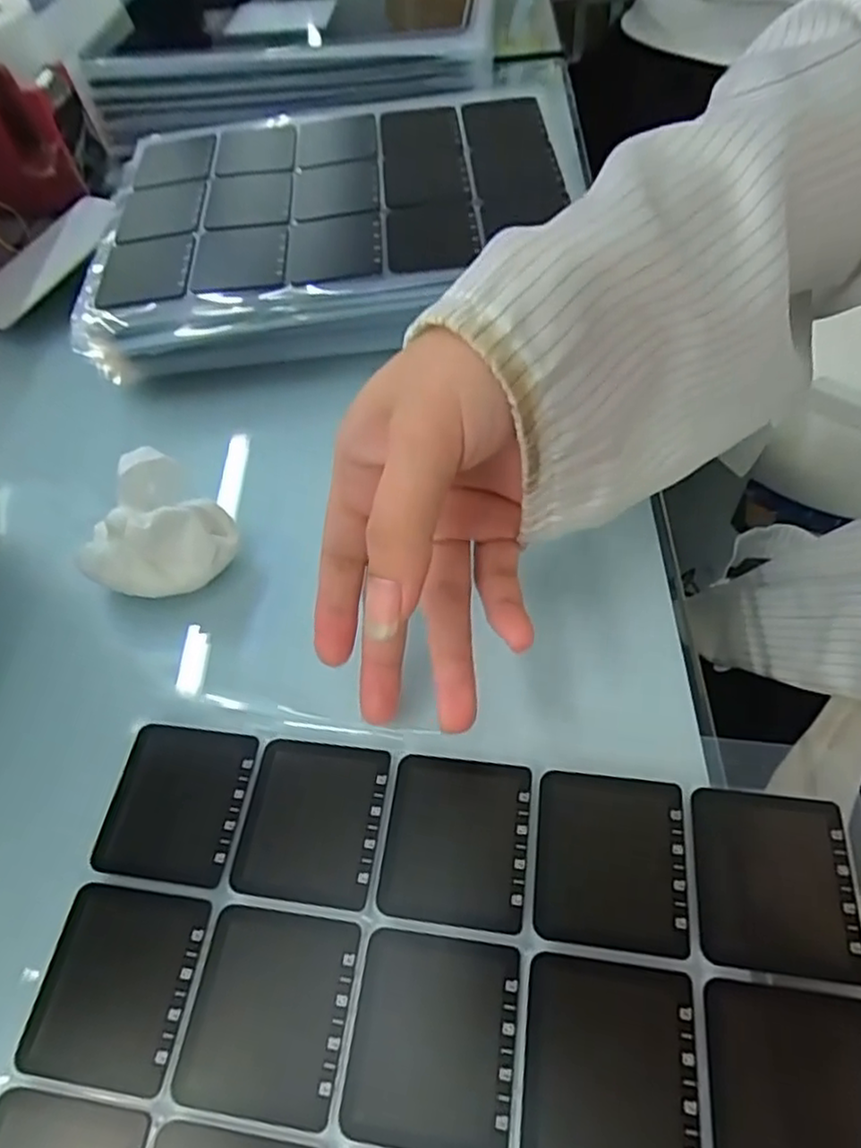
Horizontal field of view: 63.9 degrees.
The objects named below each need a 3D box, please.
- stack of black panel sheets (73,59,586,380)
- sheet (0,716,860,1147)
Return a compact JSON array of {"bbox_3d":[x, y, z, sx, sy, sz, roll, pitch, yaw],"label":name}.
[{"bbox_3d":[-0.059,-0.220,0.420,0.282,0.036,0.217,-6,56,1],"label":"stack of black panel sheets"},{"bbox_3d":[0.002,0.141,0.214,0.265,0.004,0.176,5,57,9],"label":"sheet"}]

